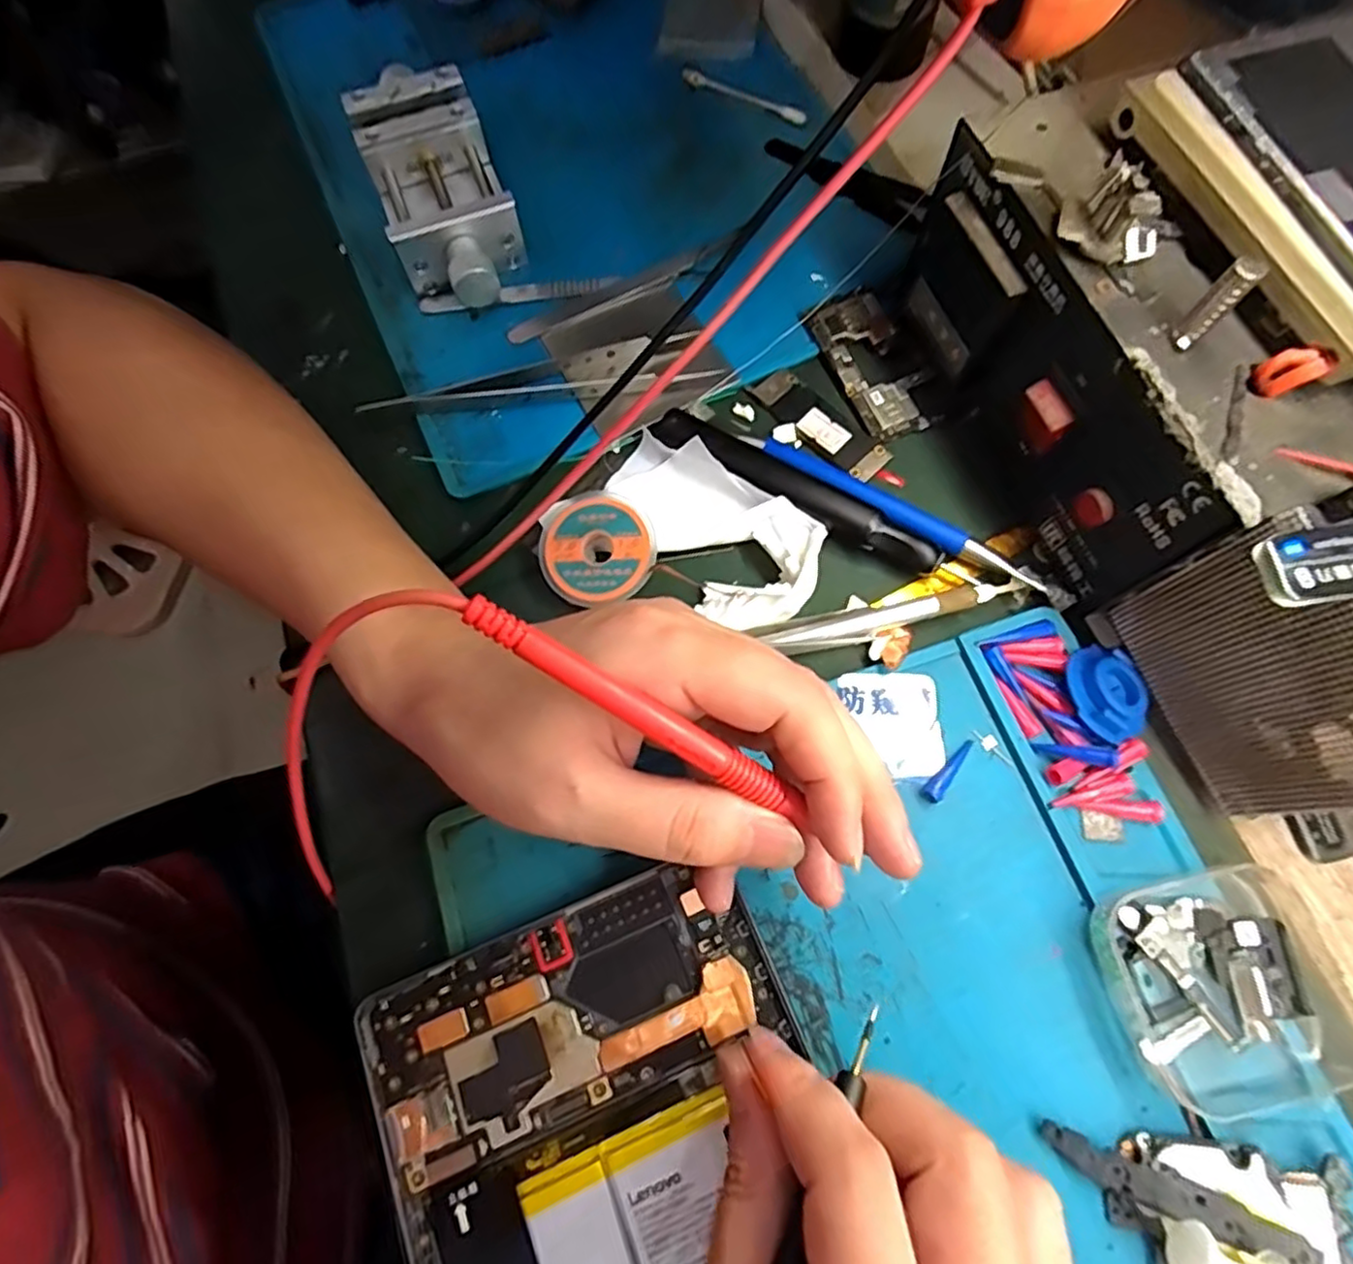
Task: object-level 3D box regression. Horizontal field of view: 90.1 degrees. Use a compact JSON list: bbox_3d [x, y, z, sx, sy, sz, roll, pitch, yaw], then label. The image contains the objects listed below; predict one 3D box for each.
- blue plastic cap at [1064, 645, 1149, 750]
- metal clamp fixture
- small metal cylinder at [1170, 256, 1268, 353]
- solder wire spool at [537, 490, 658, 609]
[{"bbox_3d":[0.152,0.022,0.239,0.026,0.010,0.035,-6,71,-1],"label":"blue plastic cap"},{"bbox_3d":[-0.109,-0.205,0.312,0.055,0.036,0.117,-22,72,-6],"label":"metal clamp fixture"},{"bbox_3d":[0.146,-0.089,0.184,0.008,0.027,0.006,42,77,14],"label":"small metal cylinder"},{"bbox_3d":[-0.031,-0.033,0.264,0.044,0.014,0.042,-1,71,1],"label":"solder wire spool"}]

